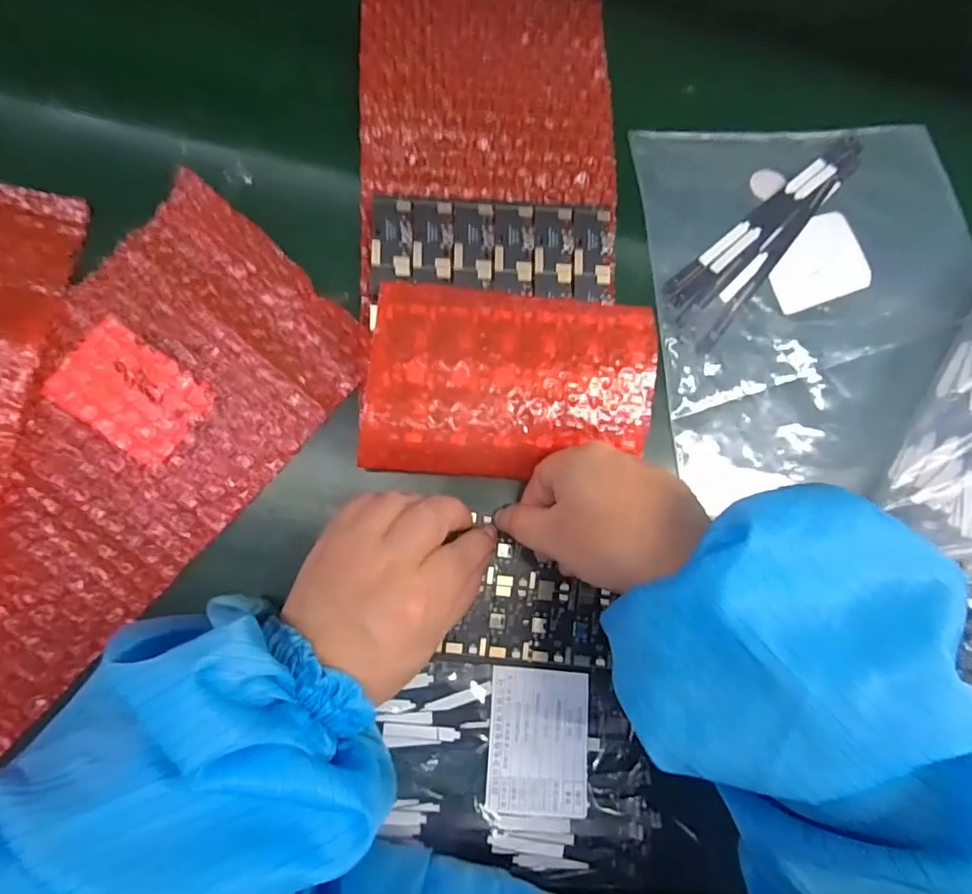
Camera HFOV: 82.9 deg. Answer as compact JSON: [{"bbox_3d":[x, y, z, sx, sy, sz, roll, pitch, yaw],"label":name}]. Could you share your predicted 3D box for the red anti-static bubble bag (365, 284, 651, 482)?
[{"bbox_3d":[0.014,-0.035,0.279,0.142,0.025,0.099,5,82,-5],"label":"red anti-static bubble bag"}]

